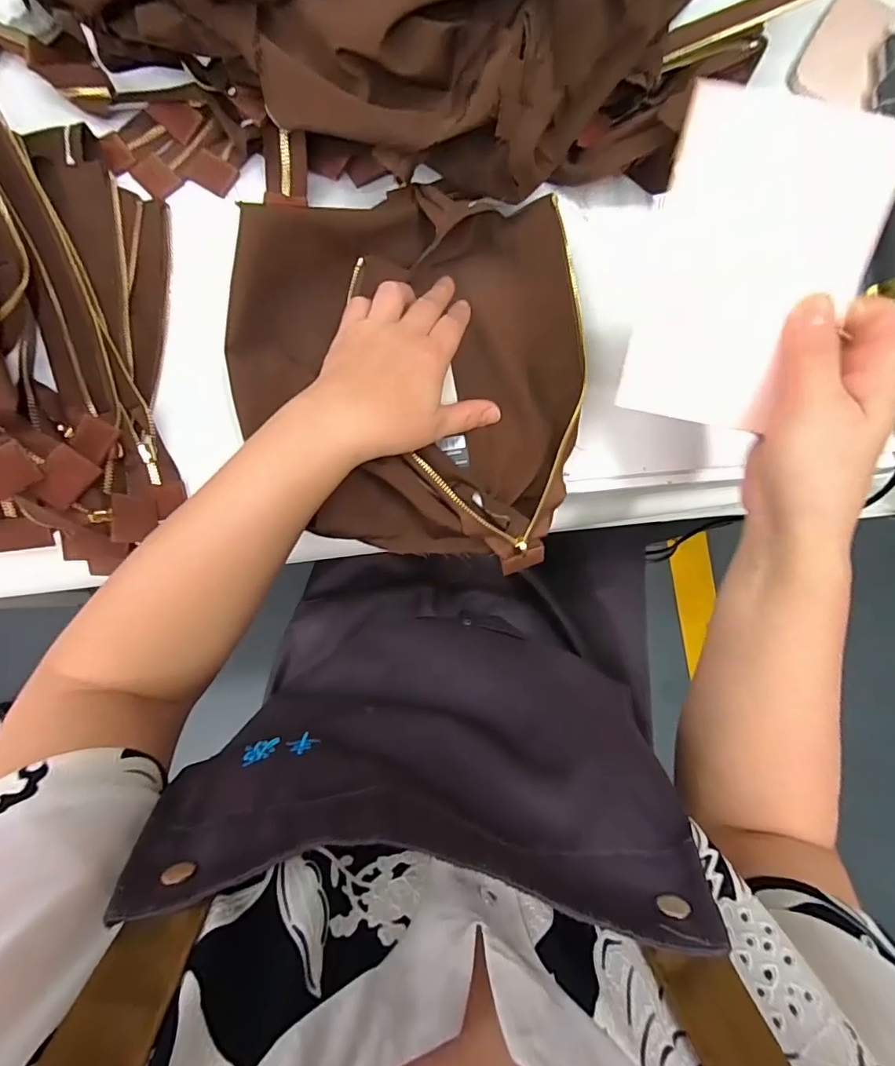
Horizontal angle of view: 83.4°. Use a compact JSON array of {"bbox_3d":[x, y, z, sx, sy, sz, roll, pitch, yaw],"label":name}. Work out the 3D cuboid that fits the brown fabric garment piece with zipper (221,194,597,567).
[{"bbox_3d":[-0.027,-0.117,0.364,0.247,0.052,0.254,5,88,-12],"label":"brown fabric garment piece with zipper"}]

